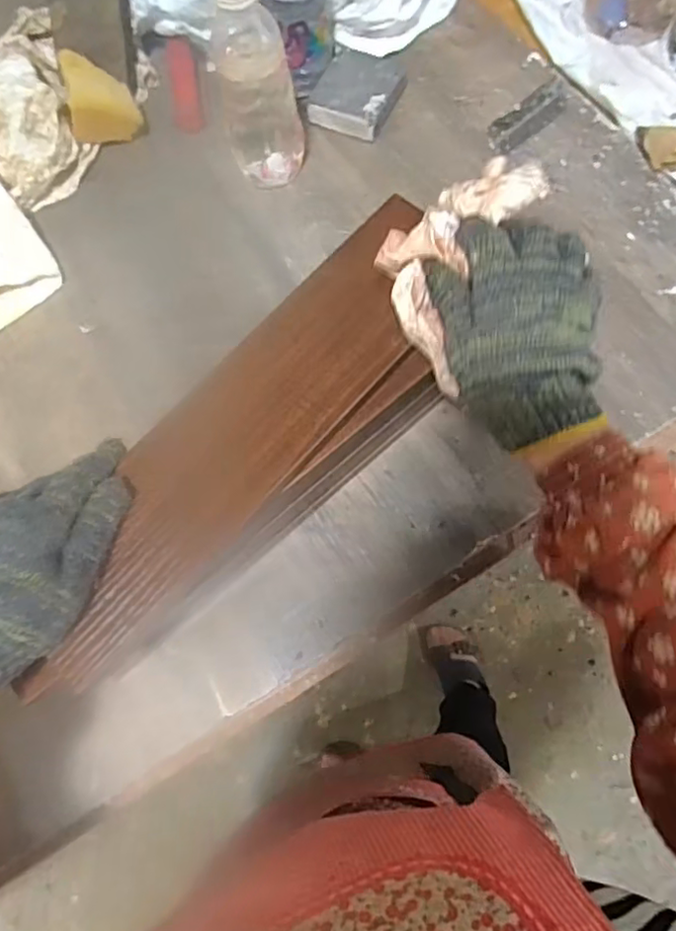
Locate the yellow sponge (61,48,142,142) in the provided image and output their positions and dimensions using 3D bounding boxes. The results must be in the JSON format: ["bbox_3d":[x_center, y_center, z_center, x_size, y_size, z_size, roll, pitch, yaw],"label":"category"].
[{"bbox_3d":[-0.214,-0.332,0.540,0.059,0.022,0.069,-15,115,-21],"label":"yellow sponge"}]

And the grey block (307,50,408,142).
[{"bbox_3d":[0.018,-0.343,0.554,0.070,0.026,0.079,25,73,9],"label":"grey block"}]

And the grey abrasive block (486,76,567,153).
[{"bbox_3d":[0.178,-0.325,0.553,0.101,0.007,0.034,-39,75,-12],"label":"grey abrasive block"}]

